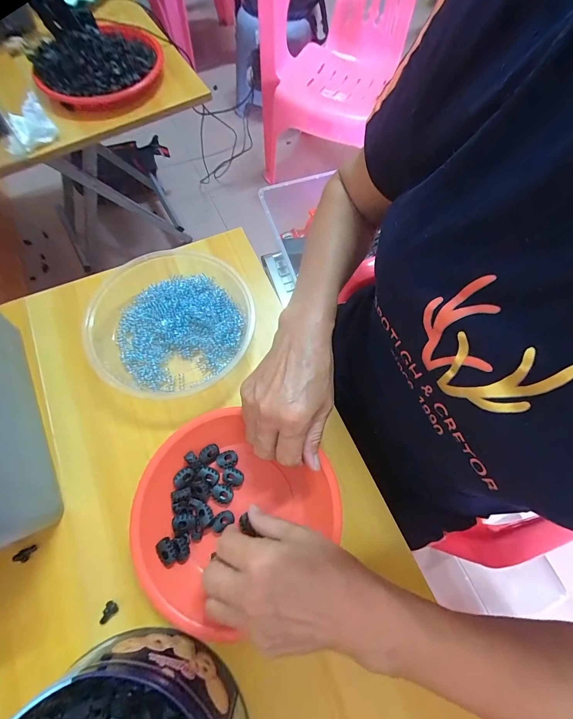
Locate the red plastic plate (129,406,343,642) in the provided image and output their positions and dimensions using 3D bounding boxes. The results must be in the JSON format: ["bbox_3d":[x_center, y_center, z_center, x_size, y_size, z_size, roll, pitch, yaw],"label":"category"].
[{"bbox_3d":[-0.059,0.143,0.308,0.185,0.033,0.168,-39,74,-14],"label":"red plastic plate"}]

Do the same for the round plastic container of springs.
[{"bbox_3d":[-0.139,-0.051,0.366,0.182,0.046,0.175,1,70,-2],"label":"round plastic container of springs"}]

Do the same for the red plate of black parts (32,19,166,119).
[{"bbox_3d":[-0.380,-0.600,0.616,0.241,0.069,0.223,0,69,0],"label":"red plate of black parts"}]

